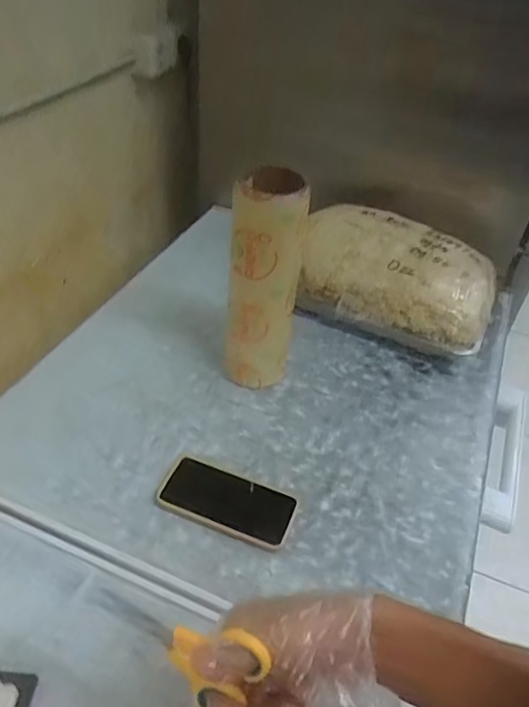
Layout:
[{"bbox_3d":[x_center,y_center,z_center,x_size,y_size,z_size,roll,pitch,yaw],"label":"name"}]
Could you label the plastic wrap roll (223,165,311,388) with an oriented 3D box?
[{"bbox_3d":[-0.002,-0.090,0.774,0.091,0.316,0.080,8,42,1],"label":"plastic wrap roll"}]

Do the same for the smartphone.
[{"bbox_3d":[-0.044,0.179,0.692,0.163,0.016,0.082,21,37,10],"label":"smartphone"}]

